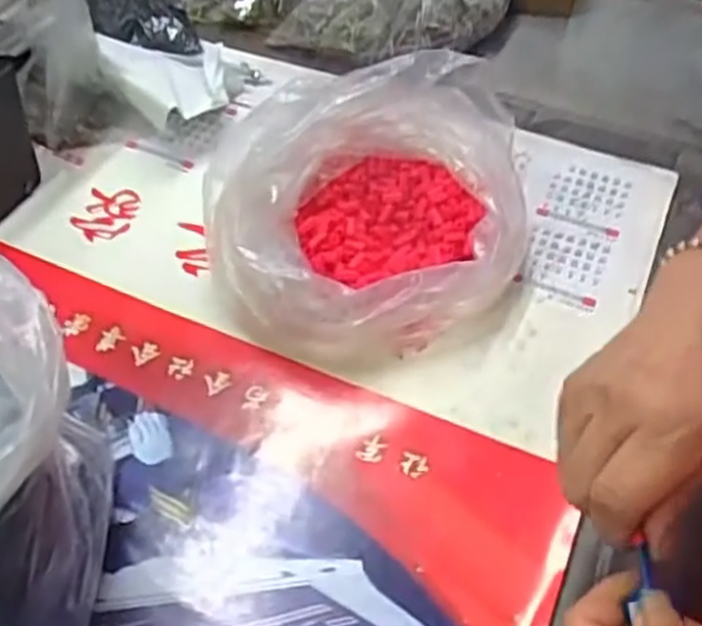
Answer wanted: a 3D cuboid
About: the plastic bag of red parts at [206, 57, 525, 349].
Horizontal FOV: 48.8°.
[{"bbox_3d":[0.012,-0.078,0.543,0.234,0.101,0.203,-2,53,-3],"label":"plastic bag of red parts"}]

